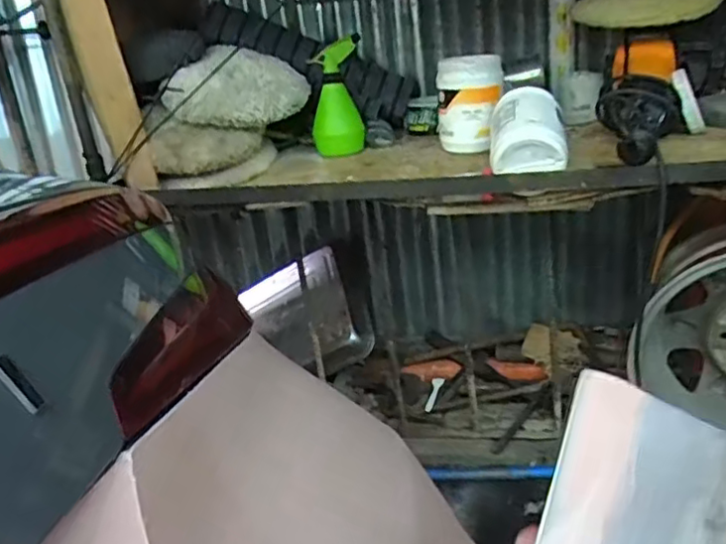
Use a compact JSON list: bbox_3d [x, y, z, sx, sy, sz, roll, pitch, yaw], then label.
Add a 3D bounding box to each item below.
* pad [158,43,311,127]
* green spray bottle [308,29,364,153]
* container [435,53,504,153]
[{"bbox_3d":[-0.193,-0.302,1.036,0.204,0.042,0.214,16,45,6],"label":"pad"},{"bbox_3d":[-0.044,-0.280,1.070,0.089,0.184,0.075,-8,20,-3],"label":"green spray bottle"},{"bbox_3d":[0.161,-0.254,0.970,0.097,0.137,0.105,-3,20,12],"label":"container"}]

